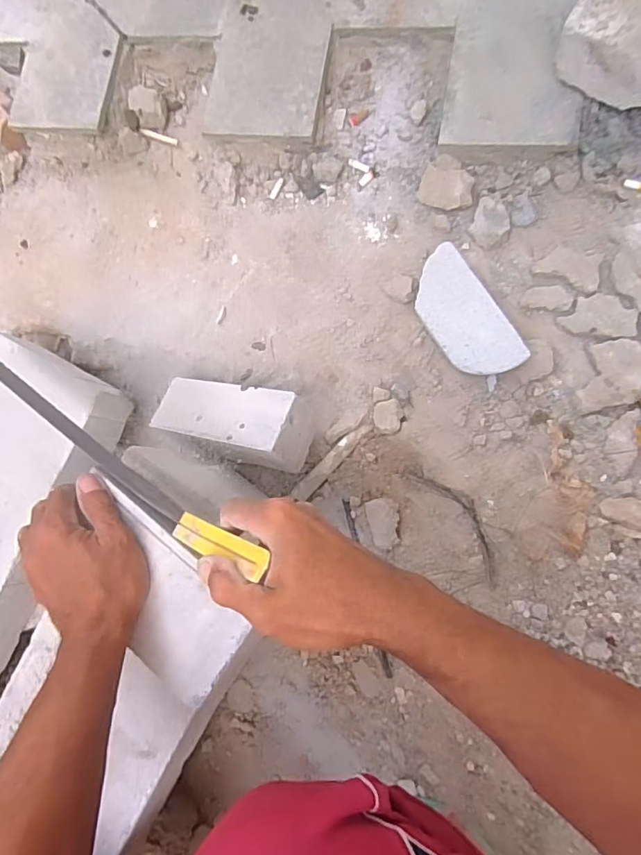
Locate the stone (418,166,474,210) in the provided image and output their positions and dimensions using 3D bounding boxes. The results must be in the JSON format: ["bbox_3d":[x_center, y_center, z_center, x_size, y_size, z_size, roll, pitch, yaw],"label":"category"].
[{"bbox_3d":[0.148,-0.284,0.616,0.063,0.015,0.048,14,100,27],"label":"stone"}]

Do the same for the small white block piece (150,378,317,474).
[{"bbox_3d":[-0.112,-0.009,0.613,0.205,0.062,0.087,13,83,26],"label":"small white block piece"}]

